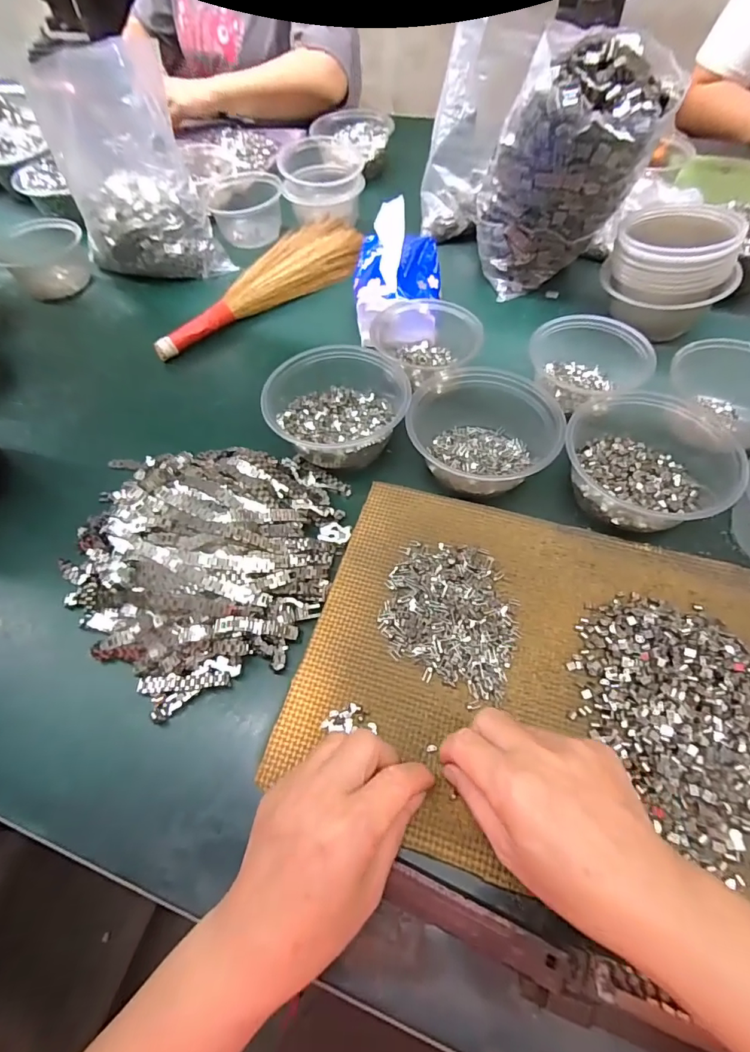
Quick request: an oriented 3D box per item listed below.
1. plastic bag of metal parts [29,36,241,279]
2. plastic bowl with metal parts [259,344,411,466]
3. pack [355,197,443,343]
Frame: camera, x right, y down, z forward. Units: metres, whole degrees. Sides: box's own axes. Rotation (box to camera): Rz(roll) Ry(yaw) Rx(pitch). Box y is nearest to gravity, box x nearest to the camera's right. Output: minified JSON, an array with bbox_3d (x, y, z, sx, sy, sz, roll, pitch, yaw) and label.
[{"bbox_3d":[-0.303,-0.426,0.576,0.165,0.202,0.091,-24,61,-11],"label":"plastic bag of metal parts"},{"bbox_3d":[-0.039,-0.117,0.449,0.132,0.061,0.123,-2,56,2],"label":"plastic bowl with metal parts"},{"bbox_3d":[0.028,-0.303,0.542,0.101,0.094,0.144,3,57,5],"label":"pack"}]

